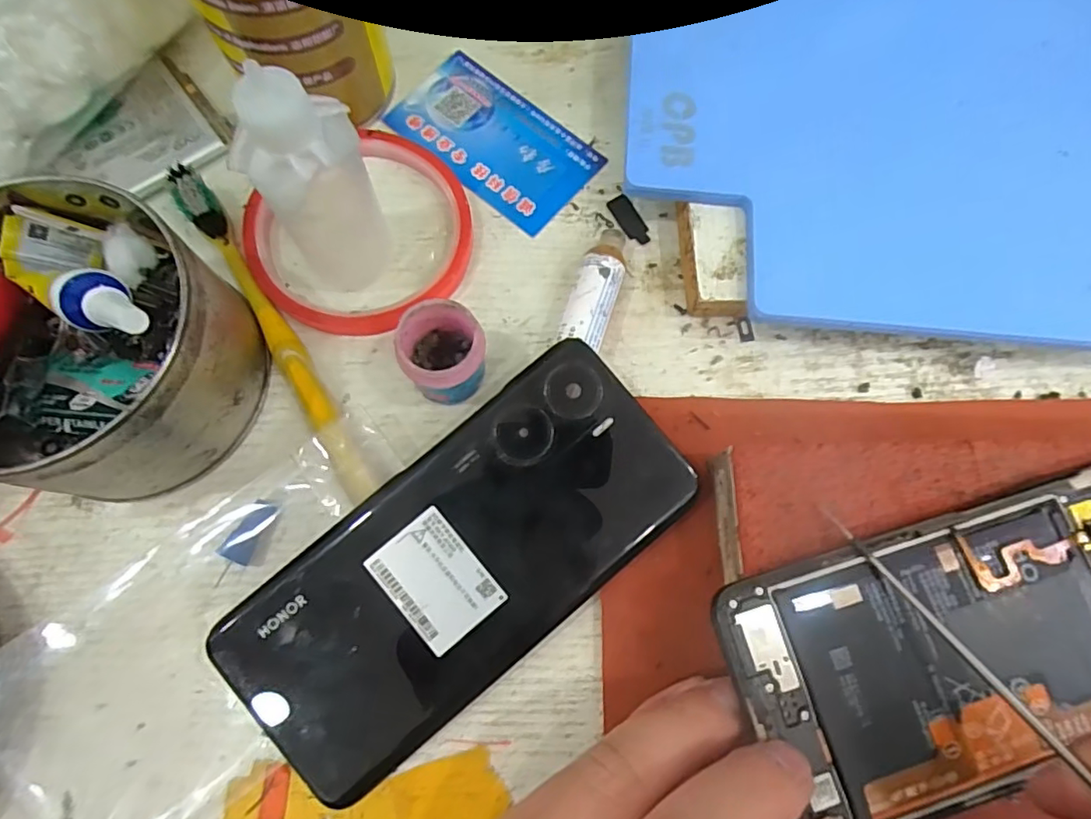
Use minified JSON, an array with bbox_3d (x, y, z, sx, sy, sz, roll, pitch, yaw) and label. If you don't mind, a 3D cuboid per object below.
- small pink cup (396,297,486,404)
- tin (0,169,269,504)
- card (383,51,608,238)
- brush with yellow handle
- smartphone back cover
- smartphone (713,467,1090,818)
[{"bbox_3d":[-0.037,-0.018,0.212,0.029,0.038,0.030,0,74,-2],"label":"small pink cup"},{"bbox_3d":[-0.161,-0.027,0.188,0.112,0.063,0.100,11,74,1],"label":"tin"},{"bbox_3d":[-0.022,-0.120,0.259,0.088,0.004,0.052,40,77,9],"label":"card"},{"bbox_3d":[-0.106,-0.031,0.223,0.017,0.012,0.152,-34,78,-10],"label":"brush with yellow handle"},{"bbox_3d":[-0.029,0.053,0.197,0.162,0.006,0.076,-40,89,-4],"label":"smartphone back cover"},{"bbox_3d":[0.137,0.068,0.174,0.163,0.007,0.075,-12,78,-7],"label":"smartphone"}]

